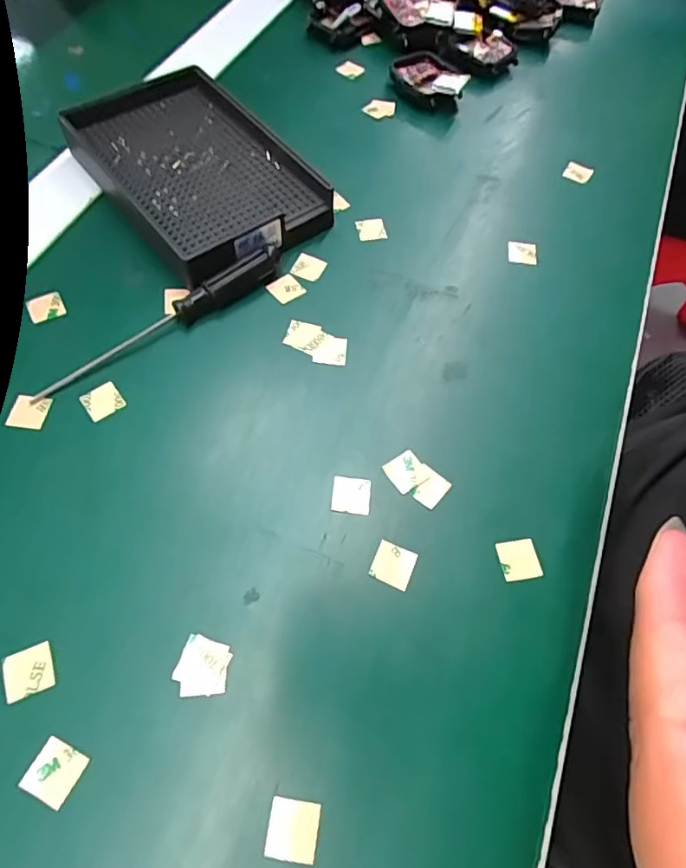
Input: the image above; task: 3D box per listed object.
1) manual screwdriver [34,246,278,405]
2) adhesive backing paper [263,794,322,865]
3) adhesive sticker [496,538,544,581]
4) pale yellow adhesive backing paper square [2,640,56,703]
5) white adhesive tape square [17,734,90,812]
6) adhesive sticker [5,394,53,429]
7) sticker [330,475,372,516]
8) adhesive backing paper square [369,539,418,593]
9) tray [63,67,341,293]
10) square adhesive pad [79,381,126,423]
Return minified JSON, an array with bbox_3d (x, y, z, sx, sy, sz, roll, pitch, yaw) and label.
[{"bbox_3d":[-0.084,-0.054,0.243,0.129,0.016,0.012,-32,69,-18],"label":"manual screwdriver"},{"bbox_3d":[-0.015,0.124,0.162,0.015,0.004,0.015,10,61,0],"label":"adhesive backing paper"},{"bbox_3d":[0.070,0.050,0.206,0.015,0.004,0.015,-8,62,-5],"label":"adhesive sticker"},{"bbox_3d":[-0.109,0.082,0.180,0.016,0.004,0.015,-19,65,-13],"label":"pale yellow adhesive backing paper square"},{"bbox_3d":[-0.092,0.108,0.167,0.016,0.004,0.016,26,62,7],"label":"white adhesive tape square"},{"bbox_3d":[-0.136,-0.010,0.226,0.015,0.004,0.015,7,65,0],"label":"adhesive sticker"},{"bbox_3d":[0.004,0.025,0.215,0.016,0.004,0.015,7,63,2],"label":"sticker"},{"bbox_3d":[0.020,0.051,0.203,0.015,0.004,0.015,20,65,11],"label":"adhesive backing paper square"},{"bbox_3d":[-0.082,-0.144,0.285,0.090,0.024,0.138,-36,70,-19],"label":"tray"},{"bbox_3d":[-0.106,-0.015,0.230,0.016,0.004,0.016,-34,70,-18],"label":"square adhesive pad"}]

